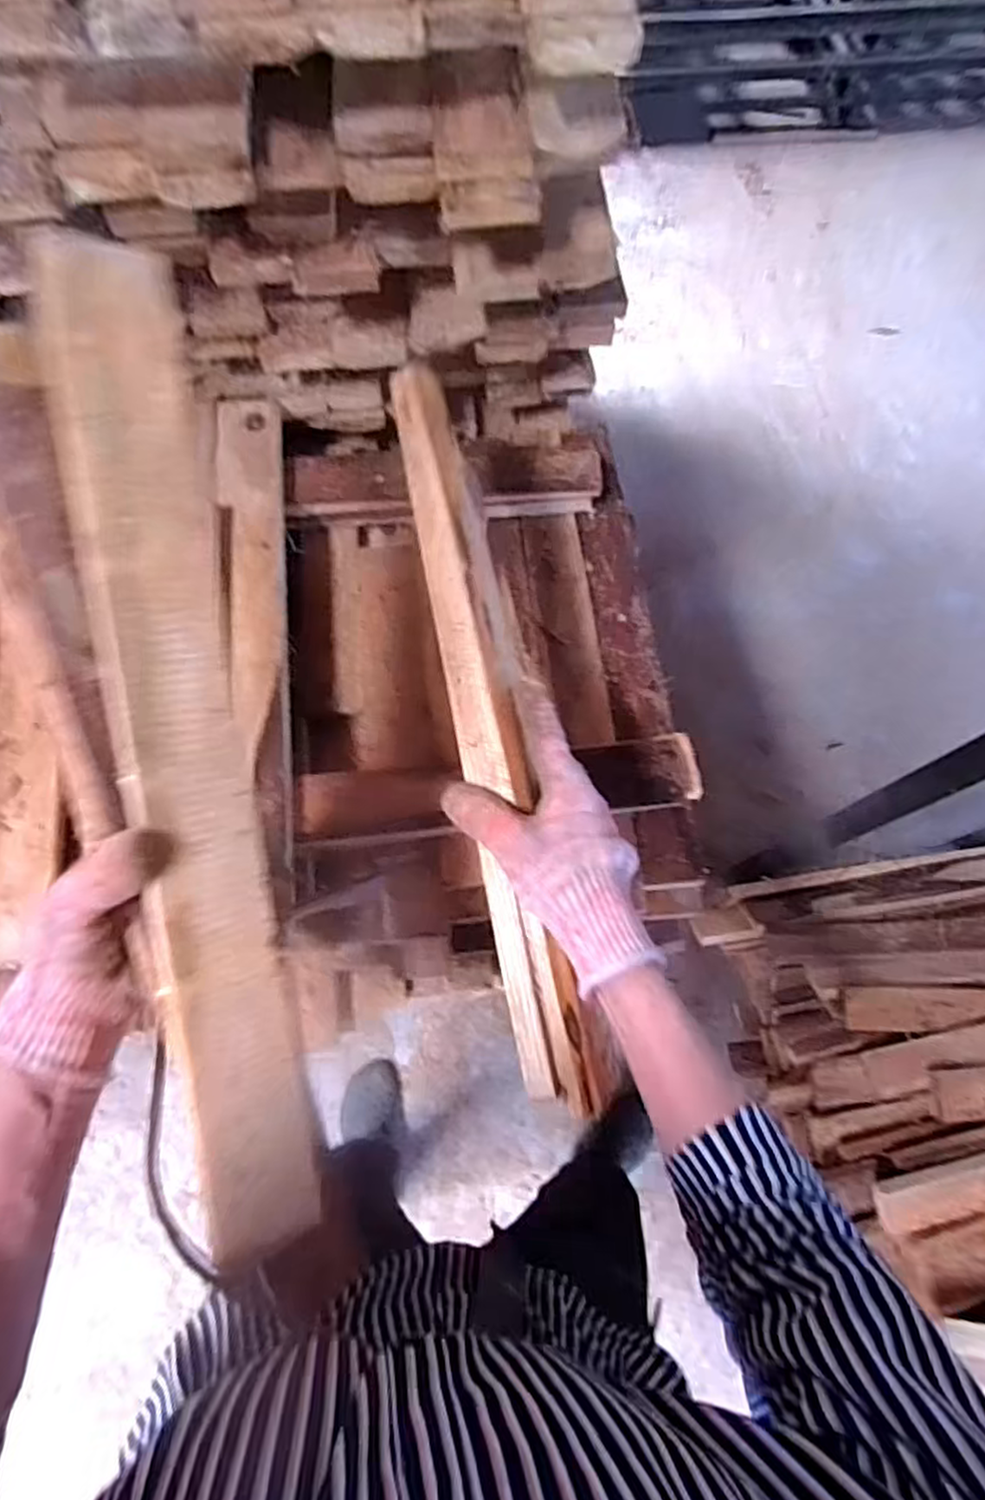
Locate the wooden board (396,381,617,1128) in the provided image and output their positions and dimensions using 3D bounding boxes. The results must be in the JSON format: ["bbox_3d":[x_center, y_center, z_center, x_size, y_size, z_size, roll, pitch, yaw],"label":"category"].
[{"bbox_3d":[-0.001,-0.025,0.448,0.051,0.028,0.480,-10,80,-5],"label":"wooden board"}]

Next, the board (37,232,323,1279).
[{"bbox_3d":[-0.146,0.010,0.337,0.057,0.010,0.480,-10,94,-35],"label":"board"}]

